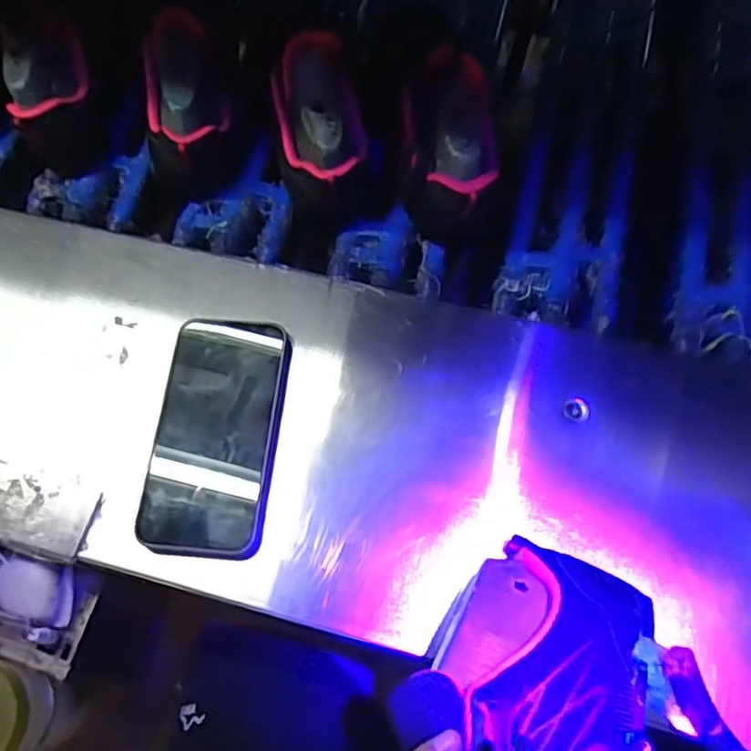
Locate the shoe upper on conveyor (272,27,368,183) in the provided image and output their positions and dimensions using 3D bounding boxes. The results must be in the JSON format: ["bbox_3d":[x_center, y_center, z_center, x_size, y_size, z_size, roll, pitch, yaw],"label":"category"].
[{"bbox_3d":[-0.043,-0.203,0.519,0.066,0.064,0.108,-13,72,-1],"label":"shoe upper on conveyor"}]

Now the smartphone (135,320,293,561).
[{"bbox_3d":[-0.106,0.038,0.451,0.079,0.014,0.162,4,66,5],"label":"smartphone"}]

